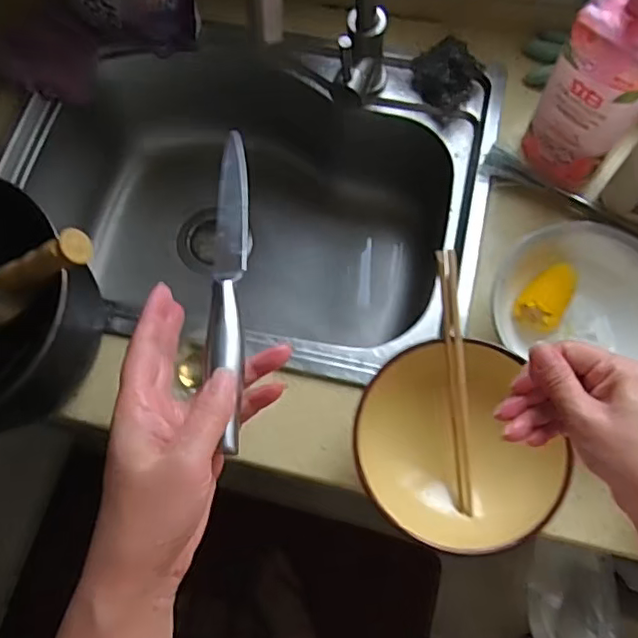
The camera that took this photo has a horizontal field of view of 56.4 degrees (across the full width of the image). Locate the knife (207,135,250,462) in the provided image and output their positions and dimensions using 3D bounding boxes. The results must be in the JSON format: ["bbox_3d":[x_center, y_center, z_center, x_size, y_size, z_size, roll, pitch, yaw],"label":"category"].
[{"bbox_3d":[-0.056,-0.027,0.370,0.020,0.012,0.212,-2,68,2],"label":"knife"}]

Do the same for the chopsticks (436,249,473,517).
[{"bbox_3d":[0.123,0.055,0.529,0.015,0.017,0.233,-4,87,1],"label":"chopsticks"}]

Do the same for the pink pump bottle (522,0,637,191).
[{"bbox_3d":[0.266,-0.231,0.548,0.096,0.261,0.079,26,74,11],"label":"pink pump bottle"}]

